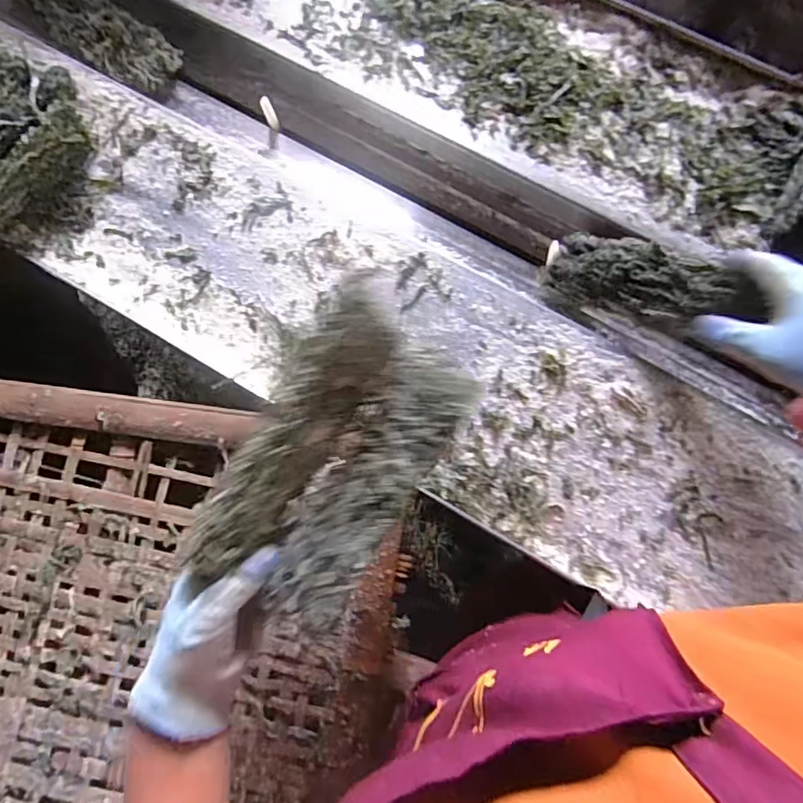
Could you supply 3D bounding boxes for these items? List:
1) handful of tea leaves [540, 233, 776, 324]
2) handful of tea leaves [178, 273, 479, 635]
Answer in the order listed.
[{"bbox_3d":[0.224,-0.112,0.522,0.186,0.040,0.060,23,75,38],"label":"handful of tea leaves"},{"bbox_3d":[-0.046,0.037,0.384,0.122,0.061,0.212,32,79,8],"label":"handful of tea leaves"}]

